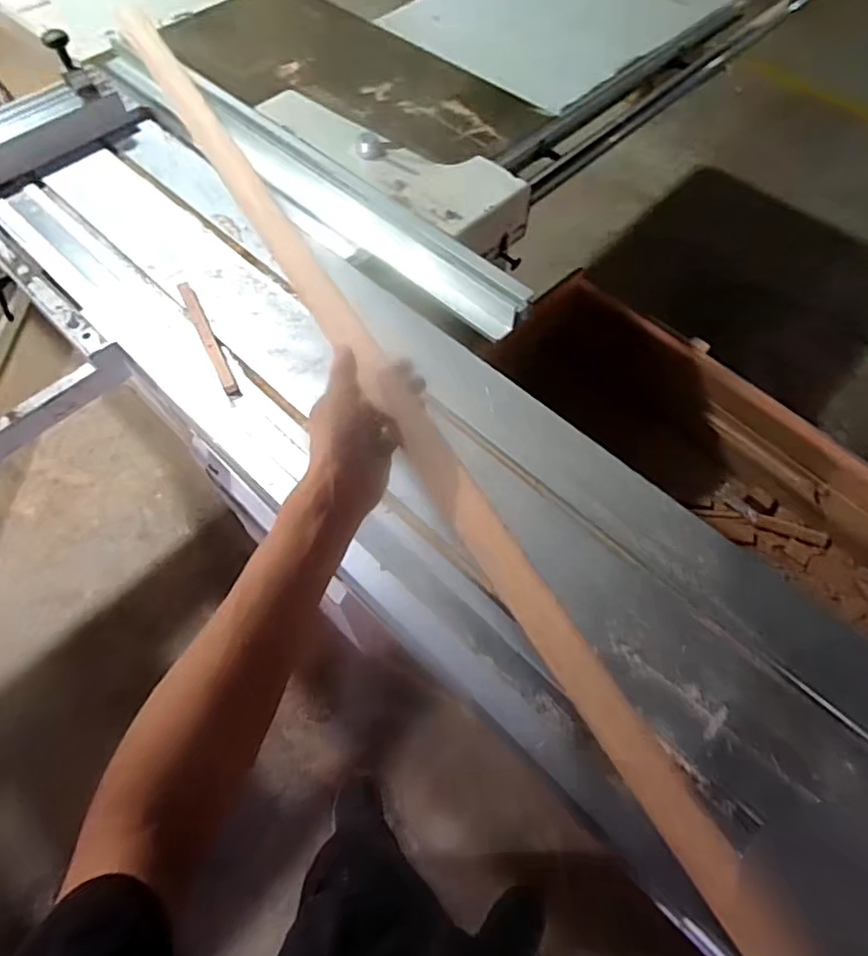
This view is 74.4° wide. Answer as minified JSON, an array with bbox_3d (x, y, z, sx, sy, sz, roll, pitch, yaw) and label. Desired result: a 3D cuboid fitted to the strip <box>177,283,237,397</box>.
[{"bbox_3d":[-0.362,-0.231,0.909,0.022,0.009,0.261,-25,62,-14],"label":"strip"}]

